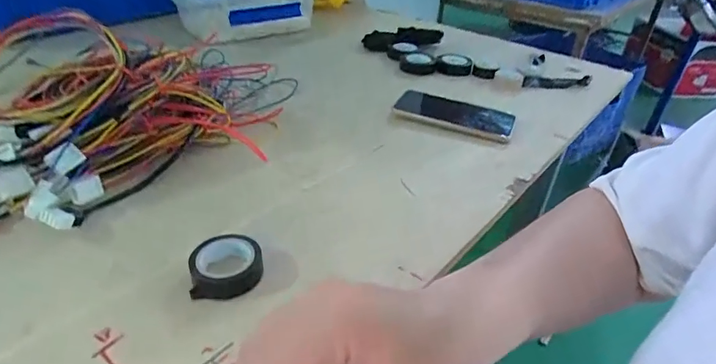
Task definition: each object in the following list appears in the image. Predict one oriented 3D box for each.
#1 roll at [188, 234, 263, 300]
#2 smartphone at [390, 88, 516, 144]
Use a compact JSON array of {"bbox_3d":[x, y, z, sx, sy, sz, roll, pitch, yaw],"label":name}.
[{"bbox_3d":[-0.105,0.066,0.358,0.054,0.020,0.049,-6,36,-15],"label":"roll"},{"bbox_3d":[0.135,-0.096,0.630,0.159,0.012,0.088,15,36,14],"label":"smartphone"}]

